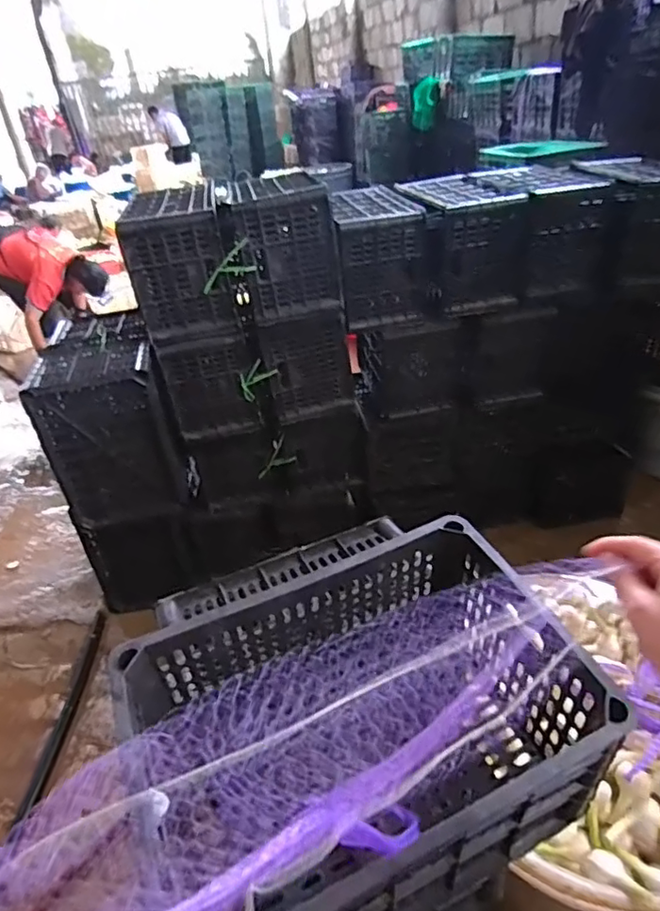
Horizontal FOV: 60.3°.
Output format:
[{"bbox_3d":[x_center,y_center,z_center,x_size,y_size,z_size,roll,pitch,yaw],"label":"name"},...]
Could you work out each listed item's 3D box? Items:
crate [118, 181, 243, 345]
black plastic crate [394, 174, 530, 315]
[{"bbox_3d":[-0.361,-0.491,1.441,0.240,0.289,0.358,-11,33,-5],"label":"crate"},{"bbox_3d":[0.353,-0.607,1.612,0.262,0.271,0.403,-9,33,-2],"label":"black plastic crate"}]

